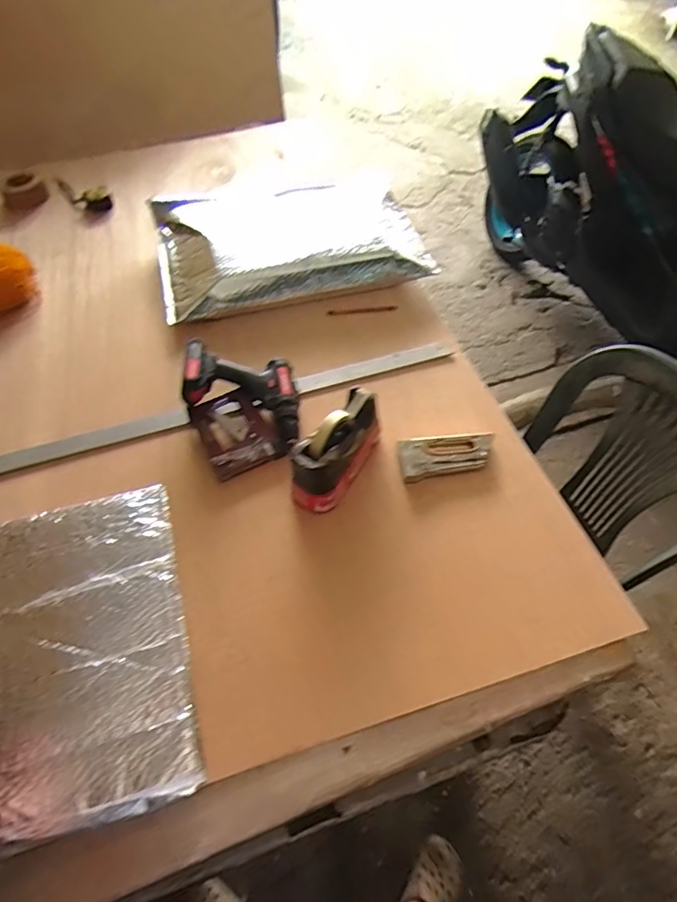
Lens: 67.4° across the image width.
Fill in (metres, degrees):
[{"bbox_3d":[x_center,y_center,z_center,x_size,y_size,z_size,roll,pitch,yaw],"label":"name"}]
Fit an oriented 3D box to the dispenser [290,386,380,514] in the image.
[{"bbox_3d":[-0.002,-0.005,0.827,0.082,0.109,0.191,28,60,13],"label":"dispenser"}]

